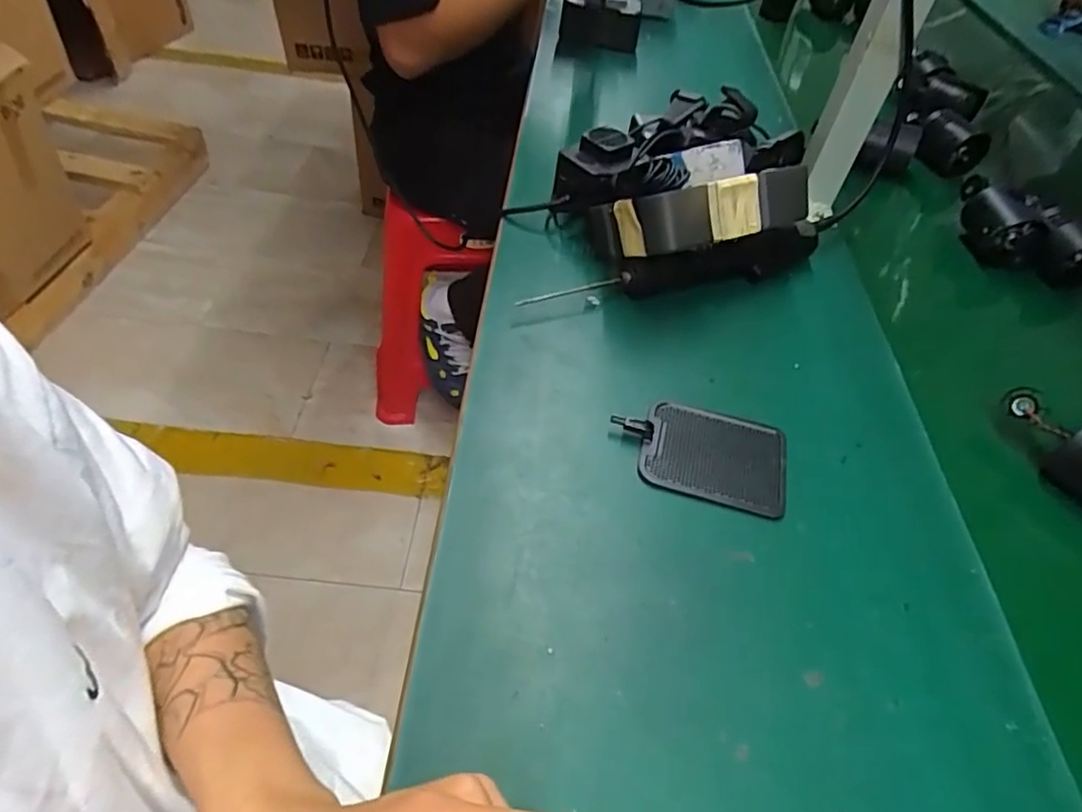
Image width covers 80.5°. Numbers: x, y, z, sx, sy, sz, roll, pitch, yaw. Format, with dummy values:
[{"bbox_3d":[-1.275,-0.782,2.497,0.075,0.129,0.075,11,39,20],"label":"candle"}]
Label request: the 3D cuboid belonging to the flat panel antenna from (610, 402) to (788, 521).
[{"bbox_3d":[0.111,0.031,0.439,0.112,0.011,0.077,15,49,7],"label":"flat panel antenna"}]

